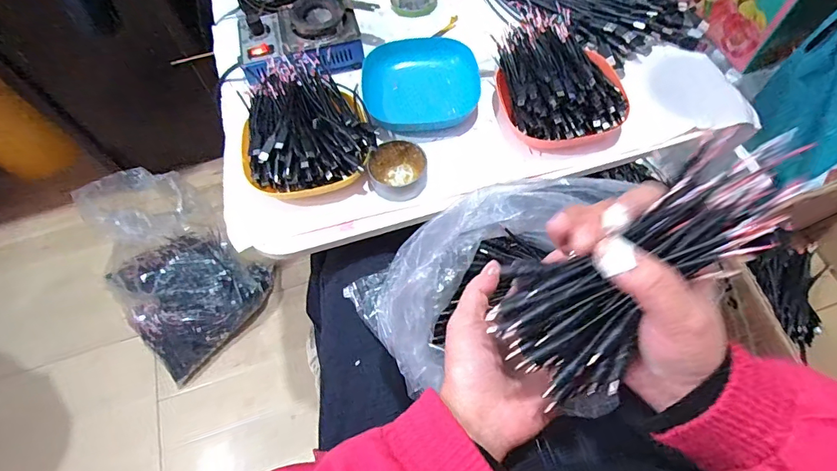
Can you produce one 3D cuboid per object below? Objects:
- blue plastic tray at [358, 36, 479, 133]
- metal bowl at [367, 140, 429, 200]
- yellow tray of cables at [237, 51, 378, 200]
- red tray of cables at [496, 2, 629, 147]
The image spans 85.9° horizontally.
[{"bbox_3d":[0.002,-0.187,0.551,0.136,0.028,0.125,-12,63,-2],"label":"blue plastic tray"},{"bbox_3d":[-0.022,-0.070,0.489,0.062,0.029,0.062,-1,63,3],"label":"metal bowl"},{"bbox_3d":[-0.127,-0.123,0.497,0.139,0.062,0.173,-19,64,-6],"label":"yellow tray of cables"},{"bbox_3d":[0.160,-0.184,0.511,0.135,0.076,0.192,1,63,4],"label":"red tray of cables"}]

